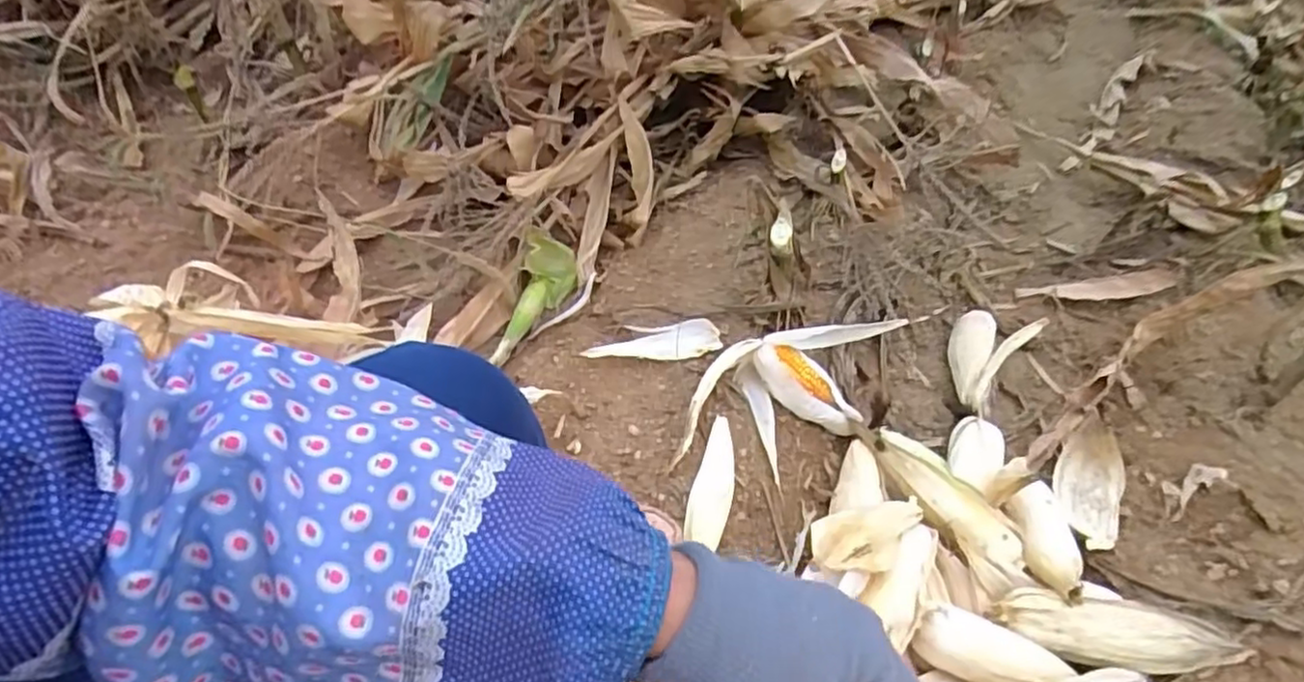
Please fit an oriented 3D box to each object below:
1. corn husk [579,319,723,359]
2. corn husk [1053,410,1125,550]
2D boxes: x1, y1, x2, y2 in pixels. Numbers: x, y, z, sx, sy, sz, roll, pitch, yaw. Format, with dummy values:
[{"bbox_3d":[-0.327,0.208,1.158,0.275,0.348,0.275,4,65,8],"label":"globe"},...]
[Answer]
[{"bbox_3d":[0.001,0.000,0.962,0.182,0.022,0.063,0,45,-3],"label":"corn husk"},{"bbox_3d":[0.552,0.173,0.865,0.074,0.049,0.175,10,70,7],"label":"corn husk"}]

